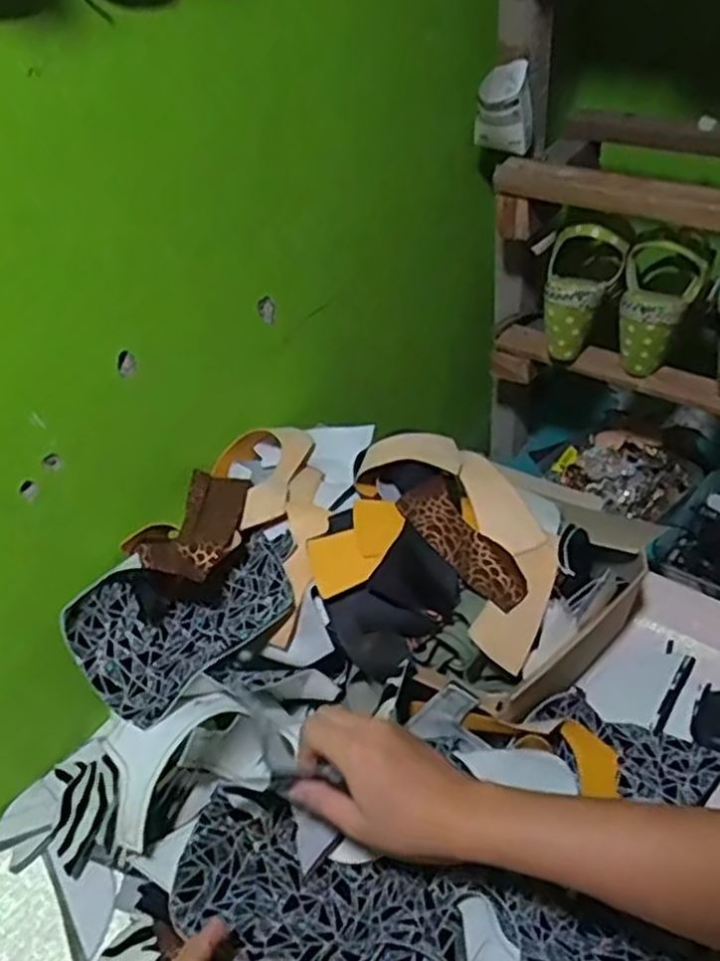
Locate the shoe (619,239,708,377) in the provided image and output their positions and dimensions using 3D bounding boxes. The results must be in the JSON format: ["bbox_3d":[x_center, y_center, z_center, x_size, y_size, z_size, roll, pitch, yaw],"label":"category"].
[{"bbox_3d":[0.306,-0.177,0.772,0.078,0.124,0.080,12,45,19],"label":"shoe"}]

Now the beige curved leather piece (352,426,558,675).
[{"bbox_3d":[0.091,0.038,0.598,0.101,0.035,0.210,-20,66,-19],"label":"beige curved leather piece"}]

